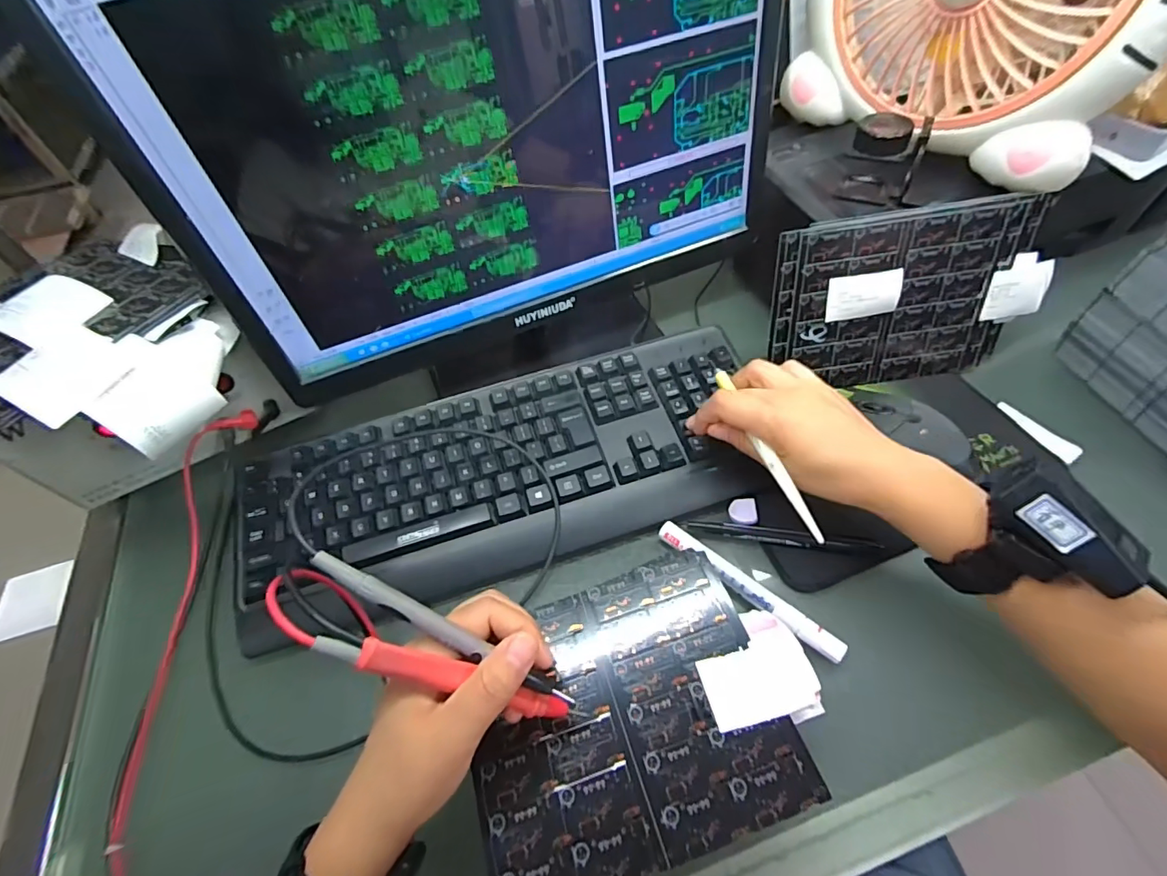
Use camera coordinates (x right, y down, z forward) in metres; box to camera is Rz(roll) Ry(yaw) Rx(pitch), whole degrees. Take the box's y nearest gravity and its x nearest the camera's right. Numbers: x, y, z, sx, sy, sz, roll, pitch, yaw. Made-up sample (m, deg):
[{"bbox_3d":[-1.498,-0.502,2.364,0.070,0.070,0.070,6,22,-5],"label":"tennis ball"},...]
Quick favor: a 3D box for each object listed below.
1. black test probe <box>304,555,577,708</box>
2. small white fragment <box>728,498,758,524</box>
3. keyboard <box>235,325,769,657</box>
[{"bbox_3d":[-0.064,0.094,0.251,0.142,0.010,0.010,34,59,-12],"label":"black test probe"},{"bbox_3d":[0.125,0.057,0.405,0.020,0.006,0.022,-7,55,0],"label":"small white fragment"},{"bbox_3d":[-0.062,0.026,0.419,0.415,0.038,0.153,-19,56,-8],"label":"keyboard"}]

